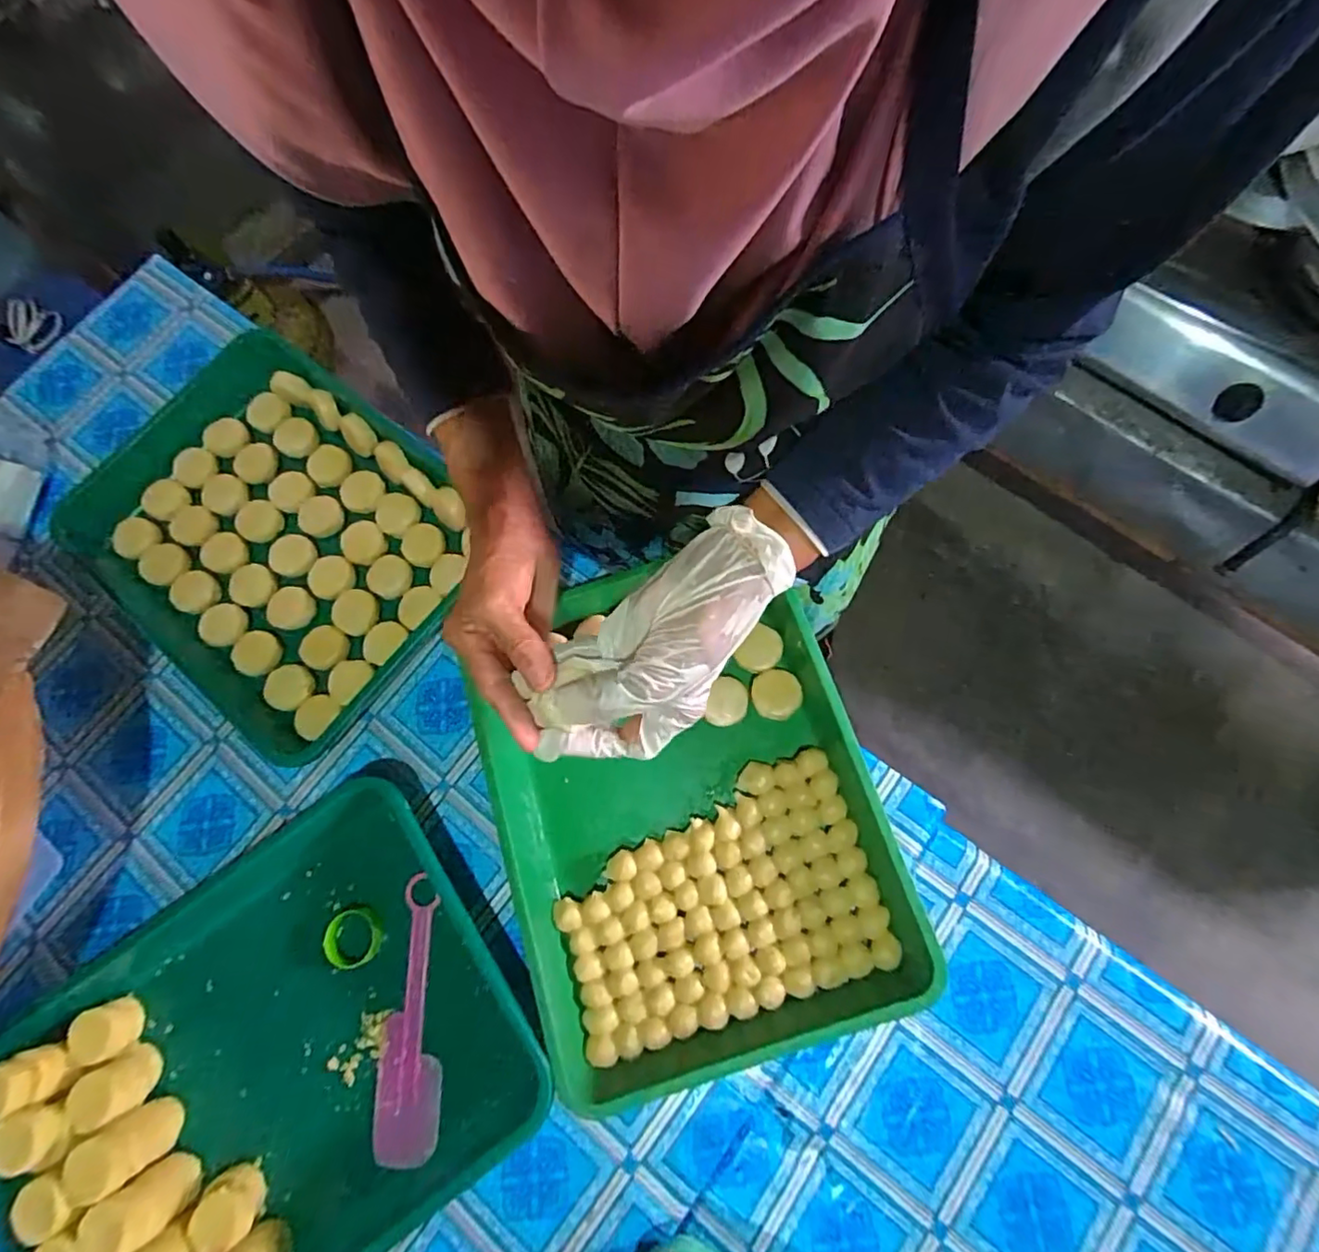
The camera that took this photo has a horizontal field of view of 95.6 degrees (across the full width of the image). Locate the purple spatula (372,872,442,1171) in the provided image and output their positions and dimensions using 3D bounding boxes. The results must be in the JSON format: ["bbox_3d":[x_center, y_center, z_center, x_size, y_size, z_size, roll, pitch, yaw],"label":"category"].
[{"bbox_3d":[-0.186,0.295,0.455,0.049,0.006,0.191,-1,75,4],"label":"purple spatula"}]

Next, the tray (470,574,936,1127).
[{"bbox_3d":[0.018,0.135,0.465,0.276,0.054,0.362,-19,74,-1],"label":"tray"}]

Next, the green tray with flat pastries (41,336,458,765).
[{"bbox_3d":[-0.356,-0.086,0.555,0.383,0.044,0.291,38,81,13],"label":"green tray with flat pastries"}]

